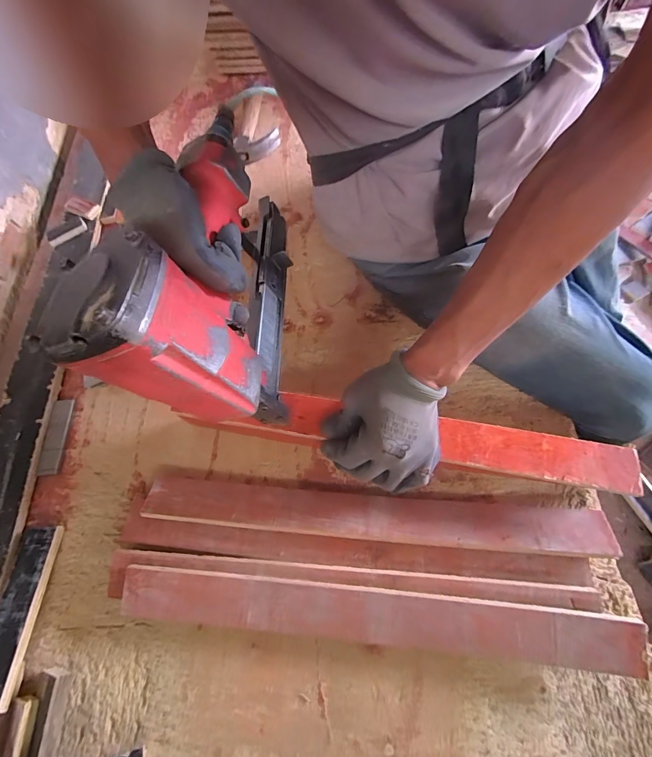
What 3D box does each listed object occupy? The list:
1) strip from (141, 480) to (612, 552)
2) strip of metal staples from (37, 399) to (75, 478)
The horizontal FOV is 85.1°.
[{"bbox_3d":[0.047,0.144,0.392,0.494,0.012,0.047,3,66,4],"label":"strip"},{"bbox_3d":[-0.358,0.076,0.472,0.026,0.007,0.101,-5,66,1],"label":"strip of metal staples"}]

